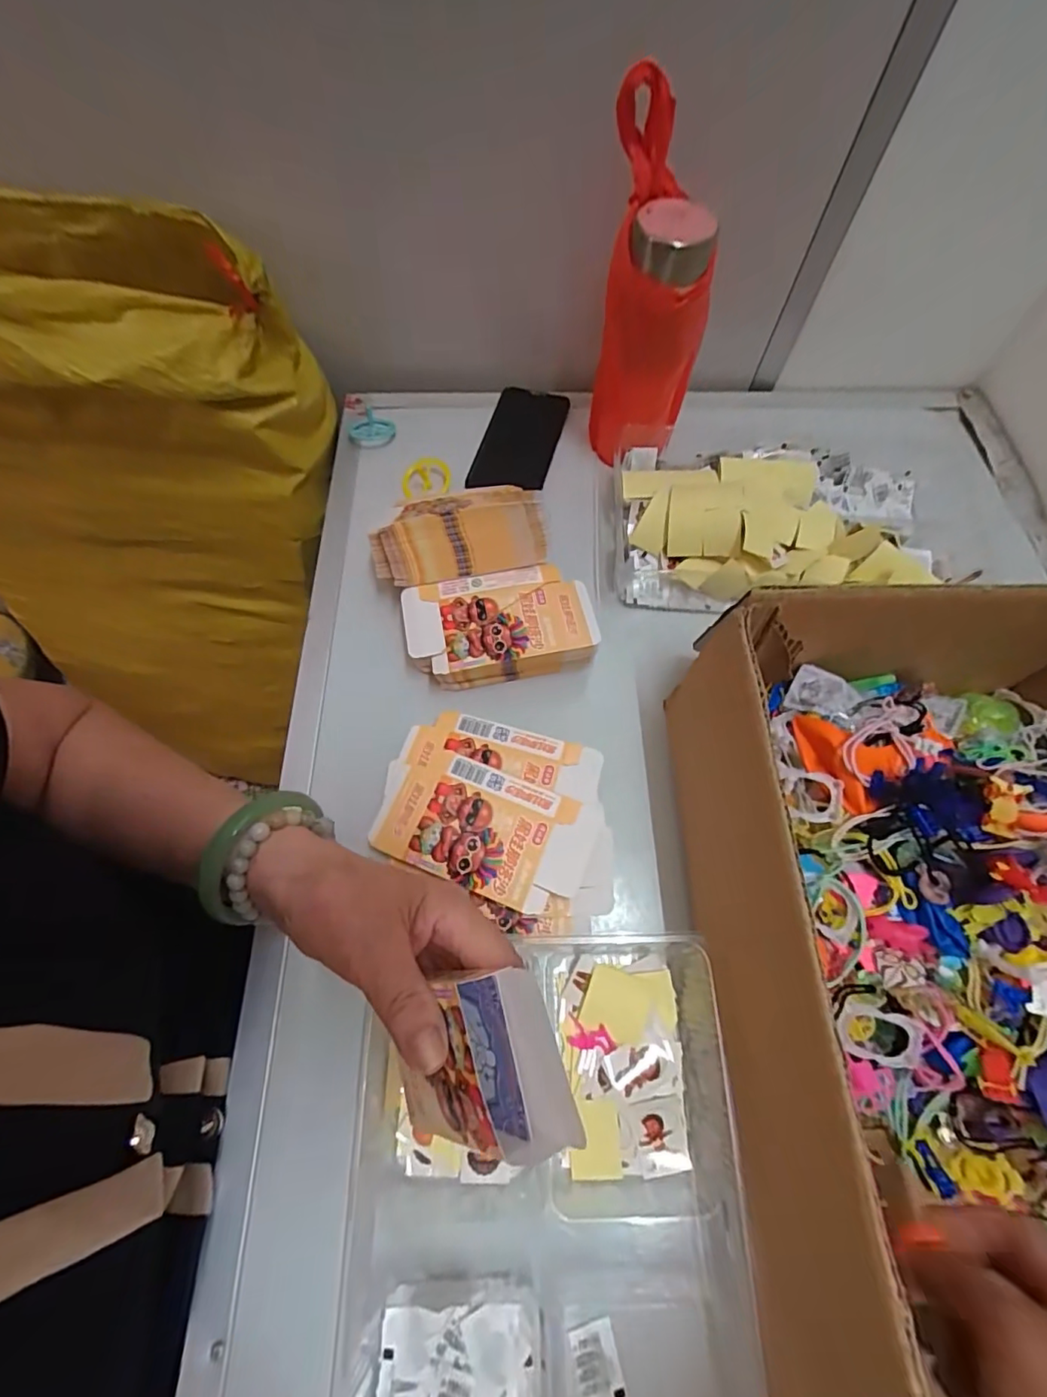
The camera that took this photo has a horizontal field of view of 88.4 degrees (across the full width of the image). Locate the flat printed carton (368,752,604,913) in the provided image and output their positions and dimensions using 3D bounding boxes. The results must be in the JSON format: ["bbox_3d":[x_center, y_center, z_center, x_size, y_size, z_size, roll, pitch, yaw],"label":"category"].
[{"bbox_3d":[-0.027,0.093,0.383,0.152,0.010,0.084,17,66,6],"label":"flat printed carton"}]

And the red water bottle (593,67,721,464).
[{"bbox_3d":[0.106,-0.324,0.462,0.096,0.254,0.081,14,66,5],"label":"red water bottle"}]

